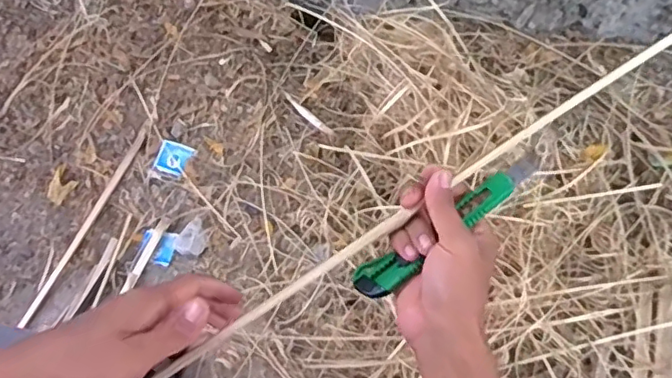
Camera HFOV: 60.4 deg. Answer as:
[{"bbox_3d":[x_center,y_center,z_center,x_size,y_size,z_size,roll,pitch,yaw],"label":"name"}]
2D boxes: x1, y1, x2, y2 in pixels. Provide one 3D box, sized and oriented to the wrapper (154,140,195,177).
[{"bbox_3d":[-0.305,-0.057,1.083,0.061,0.004,0.059,19,80,3],"label":"wrapper"}]

